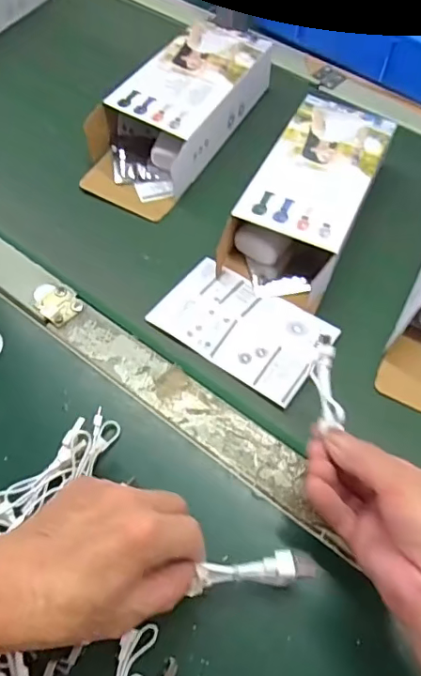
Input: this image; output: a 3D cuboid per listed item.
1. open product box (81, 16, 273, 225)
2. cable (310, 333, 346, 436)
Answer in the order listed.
[{"bbox_3d":[-0.023,-0.250,0.559,0.116,0.071,0.226,26,61,20],"label":"open product box"},{"bbox_3d":[0.077,0.029,0.350,0.016,0.012,0.061,-4,70,2],"label":"cable"}]

